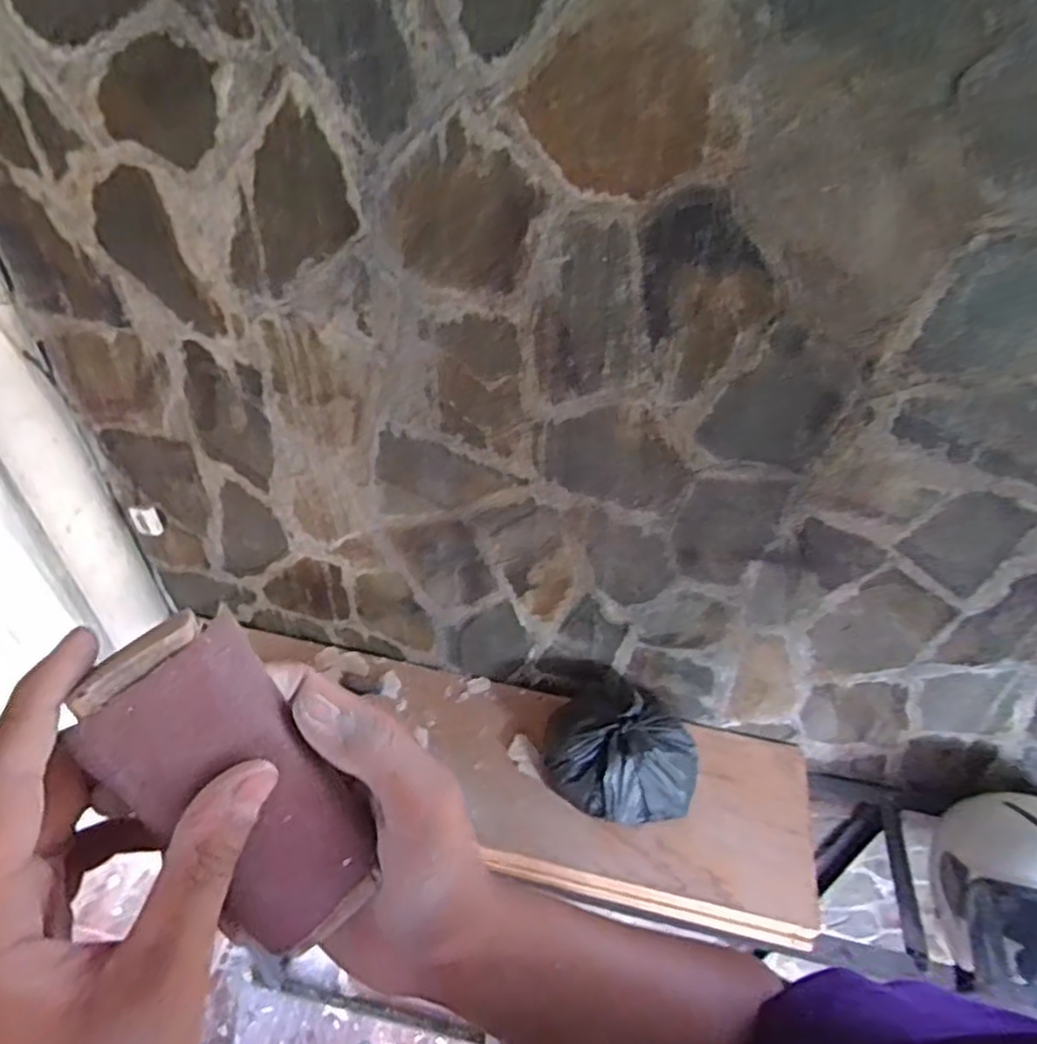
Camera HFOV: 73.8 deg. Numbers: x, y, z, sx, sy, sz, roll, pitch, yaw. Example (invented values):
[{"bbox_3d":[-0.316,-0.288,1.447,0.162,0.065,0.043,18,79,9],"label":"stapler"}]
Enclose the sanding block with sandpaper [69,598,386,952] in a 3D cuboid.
[{"bbox_3d":[-0.084,0.084,0.215,0.014,0.115,0.051,-5,28,48],"label":"sanding block with sandpaper"}]

